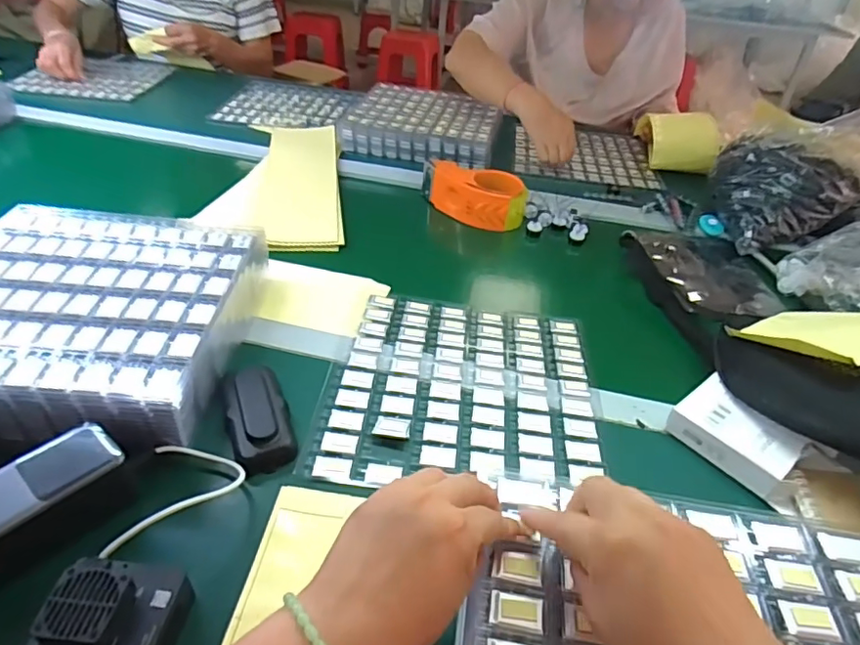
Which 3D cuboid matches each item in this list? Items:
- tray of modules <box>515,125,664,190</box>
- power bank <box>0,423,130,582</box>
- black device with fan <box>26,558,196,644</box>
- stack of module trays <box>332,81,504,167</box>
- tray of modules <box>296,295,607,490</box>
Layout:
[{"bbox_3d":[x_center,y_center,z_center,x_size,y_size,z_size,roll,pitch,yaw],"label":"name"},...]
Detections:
[{"bbox_3d":[0.292,-0.330,1.048,0.254,0.013,0.281,9,38,3],"label":"tray of modules"},{"bbox_3d":[-0.285,0.130,0.382,0.052,0.052,0.127,33,45,30],"label":"power bank"},{"bbox_3d":[-0.194,0.185,0.327,0.076,0.040,0.079,6,38,-1],"label":"black device with fan"},{"bbox_3d":[-0.008,-0.374,1.029,0.280,0.051,0.256,13,39,8],"label":"stack of module trays"},{"bbox_3d":[0.032,0.061,0.539,0.254,0.009,0.245,7,39,2],"label":"tray of modules"}]

